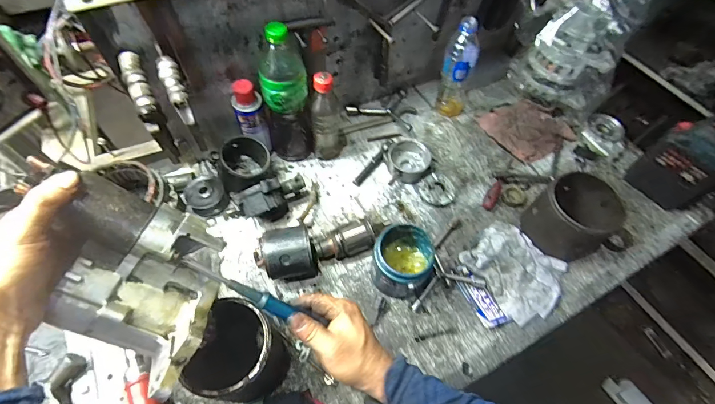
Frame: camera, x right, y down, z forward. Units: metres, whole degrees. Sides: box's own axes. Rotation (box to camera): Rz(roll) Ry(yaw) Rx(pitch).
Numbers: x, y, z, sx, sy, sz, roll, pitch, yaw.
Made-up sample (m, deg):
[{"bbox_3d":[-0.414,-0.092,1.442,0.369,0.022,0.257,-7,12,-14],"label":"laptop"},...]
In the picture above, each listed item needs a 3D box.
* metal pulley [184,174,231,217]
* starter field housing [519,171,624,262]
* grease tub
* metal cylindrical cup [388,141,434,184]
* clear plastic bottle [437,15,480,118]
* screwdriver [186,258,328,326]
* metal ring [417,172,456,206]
[{"bbox_3d":[-0.275,-0.010,0.646,0.066,0.046,0.071,-20,81,-12],"label":"metal pulley"},{"bbox_3d":[0.382,0.028,0.620,0.137,0.122,0.126,1,59,-2],"label":"starter field housing"},{"bbox_3d":[0.071,0.095,0.562,0.089,0.099,0.091,1,59,-2],"label":"grease tub"},{"bbox_3d":[0.104,-0.082,0.702,0.081,0.045,0.080,1,59,-2],"label":"metal cylindrical cup"},{"bbox_3d":[0.210,-0.272,0.731,0.068,0.213,0.058,20,60,8],"label":"clear plastic bottle"},{"bbox_3d":[-0.111,0.105,0.385,0.162,0.018,0.021,31,58,-19],"label":"screwdriver"},{"bbox_3d":[0.157,-0.025,0.690,0.072,0.019,0.071,1,59,-2],"label":"metal ring"}]

